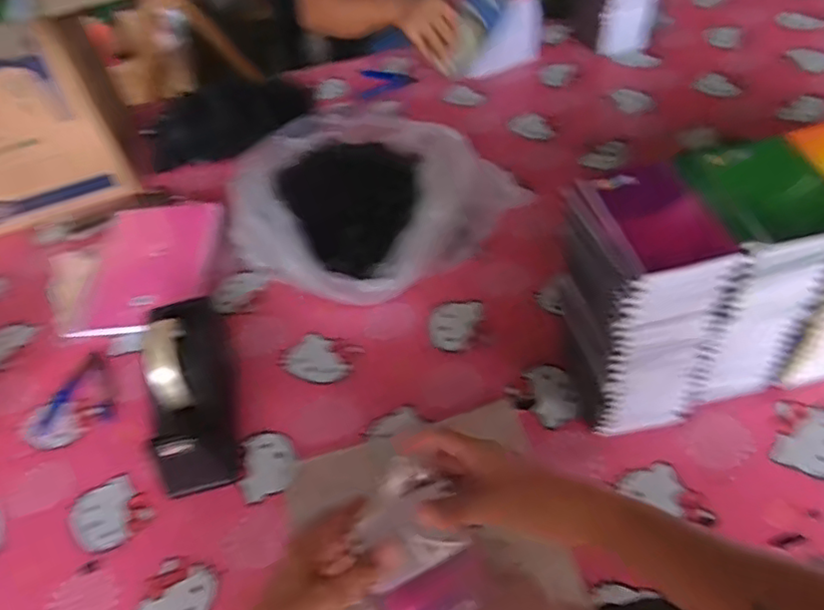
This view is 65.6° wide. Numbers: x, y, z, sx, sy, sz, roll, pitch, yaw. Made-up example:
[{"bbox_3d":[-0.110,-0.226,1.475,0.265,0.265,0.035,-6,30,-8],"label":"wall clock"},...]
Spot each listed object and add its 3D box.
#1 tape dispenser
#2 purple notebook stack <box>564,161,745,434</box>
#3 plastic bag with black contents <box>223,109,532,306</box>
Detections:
[{"bbox_3d":[-0.239,0.085,0.688,0.076,0.121,0.206,-13,48,-5],"label":"tape dispenser"},{"bbox_3d":[0.212,0.005,0.613,0.104,0.239,0.133,-15,48,-7],"label":"purple notebook stack"},{"bbox_3d":[-0.079,-0.151,0.891,0.304,0.104,0.364,-37,54,-24],"label":"plastic bag with black contents"}]

